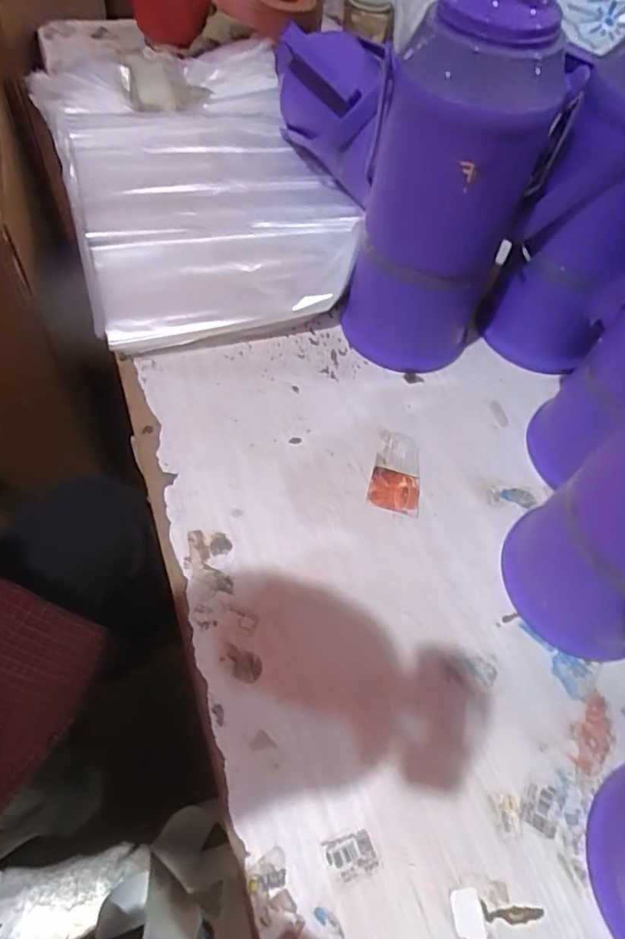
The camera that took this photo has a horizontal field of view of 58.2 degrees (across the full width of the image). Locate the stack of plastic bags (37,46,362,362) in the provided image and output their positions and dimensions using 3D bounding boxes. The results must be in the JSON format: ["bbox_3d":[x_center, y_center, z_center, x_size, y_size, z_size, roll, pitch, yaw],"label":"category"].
[{"bbox_3d":[-0.164,-0.424,0.808,0.373,0.074,0.608,-14,61,-16],"label":"stack of plastic bags"}]

